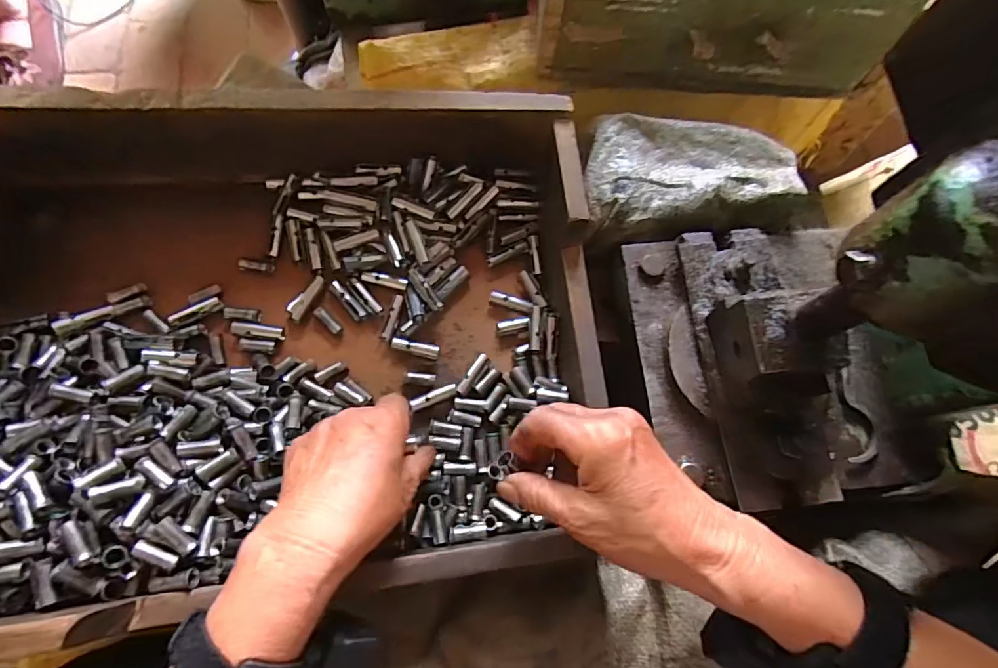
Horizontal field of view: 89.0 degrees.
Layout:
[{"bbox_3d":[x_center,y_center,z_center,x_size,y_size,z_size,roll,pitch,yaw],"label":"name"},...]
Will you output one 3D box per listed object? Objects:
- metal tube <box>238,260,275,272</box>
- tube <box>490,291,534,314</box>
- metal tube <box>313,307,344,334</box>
[{"bbox_3d":[-0.189,-0.053,0.397,0.027,0.004,0.007,6,72,0],"label":"metal tube"},{"bbox_3d":[0.011,-0.026,0.419,0.037,0.009,0.009,21,73,5],"label":"tube"},{"bbox_3d":[-0.132,-0.011,0.392,0.008,0.009,0.027,-44,93,-14],"label":"metal tube"}]

